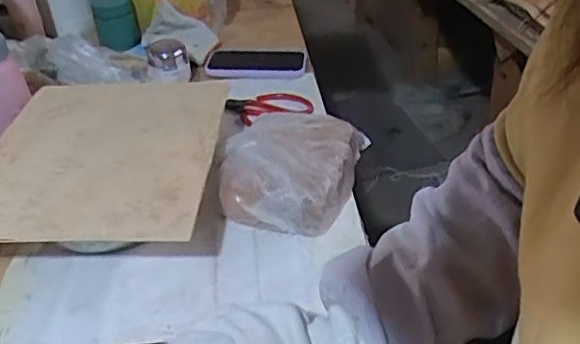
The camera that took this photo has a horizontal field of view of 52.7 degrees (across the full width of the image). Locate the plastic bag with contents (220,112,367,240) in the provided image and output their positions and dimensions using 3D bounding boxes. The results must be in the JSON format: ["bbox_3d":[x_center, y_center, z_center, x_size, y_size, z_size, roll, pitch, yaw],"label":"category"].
[{"bbox_3d":[0.004,-0.004,0.651,0.139,0.055,0.180,3,37,9],"label":"plastic bag with contents"}]

